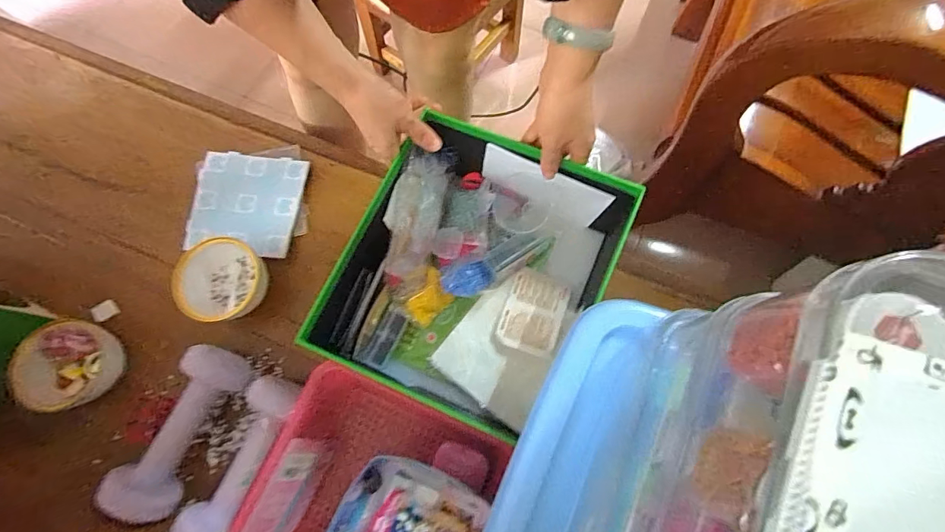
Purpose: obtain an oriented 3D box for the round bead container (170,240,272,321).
[{"bbox_3d":[-0.304,0.019,0.516,0.101,0.046,0.096,0,71,1],"label":"round bead container"}]

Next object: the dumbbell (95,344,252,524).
[{"bbox_3d":[-0.324,0.174,0.465,0.081,0.066,0.178,25,73,9],"label":"dumbbell"}]

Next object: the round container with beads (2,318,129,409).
[{"bbox_3d":[-0.467,0.115,0.494,0.091,0.063,0.093,0,71,1],"label":"round container with beads"}]

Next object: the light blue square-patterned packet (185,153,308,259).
[{"bbox_3d":[-0.302,-0.085,0.565,0.142,0.014,0.137,6,71,3],"label":"light blue square-patterned packet"}]

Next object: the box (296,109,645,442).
[{"bbox_3d":[0.007,0.003,0.466,0.243,0.124,0.289,25,76,7],"label":"box"}]

